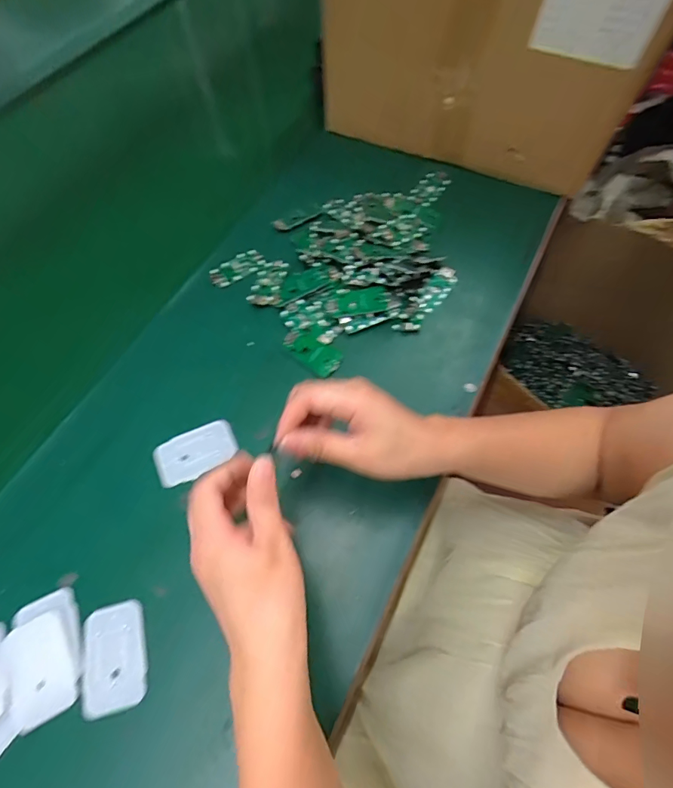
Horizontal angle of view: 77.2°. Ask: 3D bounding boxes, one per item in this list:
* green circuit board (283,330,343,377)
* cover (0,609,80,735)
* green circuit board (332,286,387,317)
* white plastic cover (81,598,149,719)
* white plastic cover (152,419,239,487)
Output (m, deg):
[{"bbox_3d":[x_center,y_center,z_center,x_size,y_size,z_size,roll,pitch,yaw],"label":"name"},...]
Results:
[{"bbox_3d":[-0.024,-0.045,0.432,0.065,0.004,0.032,40,70,19],"label":"green circuit board"},{"bbox_3d":[-0.219,0.201,0.310,0.044,0.005,0.070,-26,65,-12],"label":"cover"},{"bbox_3d":[0.026,-0.098,0.444,0.054,0.010,0.028,-3,63,0],"label":"green circuit board"},{"bbox_3d":[-0.167,0.197,0.318,0.047,0.006,0.070,-16,63,-7],"label":"white plastic cover"},{"bbox_3d":[-0.131,0.054,0.390,0.074,0.006,0.044,-27,65,-12],"label":"white plastic cover"}]

